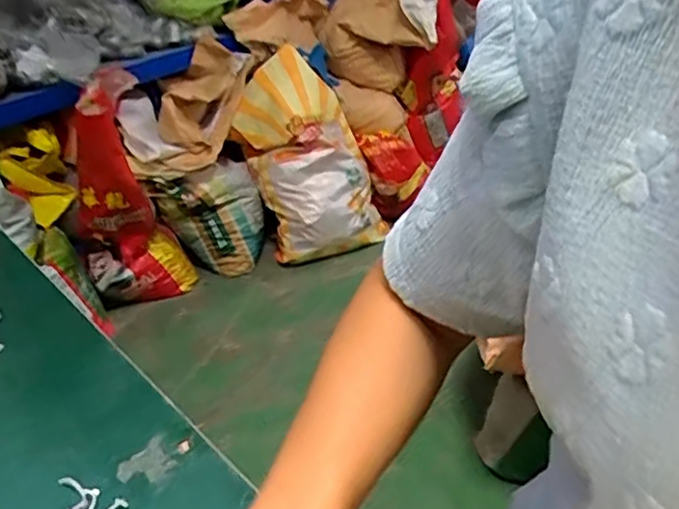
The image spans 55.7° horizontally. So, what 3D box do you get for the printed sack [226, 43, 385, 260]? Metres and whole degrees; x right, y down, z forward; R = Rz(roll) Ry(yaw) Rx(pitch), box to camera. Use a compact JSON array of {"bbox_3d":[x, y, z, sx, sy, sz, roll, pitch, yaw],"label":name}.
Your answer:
[{"bbox_3d":[-0.105,-0.272,1.898,0.363,0.629,0.159,-31,14,-17],"label":"printed sack"}]

